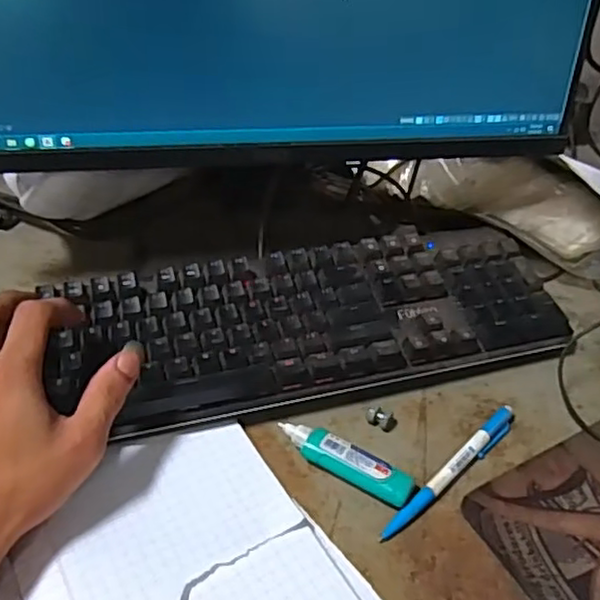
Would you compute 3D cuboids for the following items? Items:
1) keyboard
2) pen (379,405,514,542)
[{"bbox_3d":[0.014,0.010,0.491,0.371,0.048,0.133,-8,43,-15],"label":"keyboard"},{"bbox_3d":[0.101,0.110,0.418,0.014,0.011,0.136,35,49,30],"label":"pen"}]

